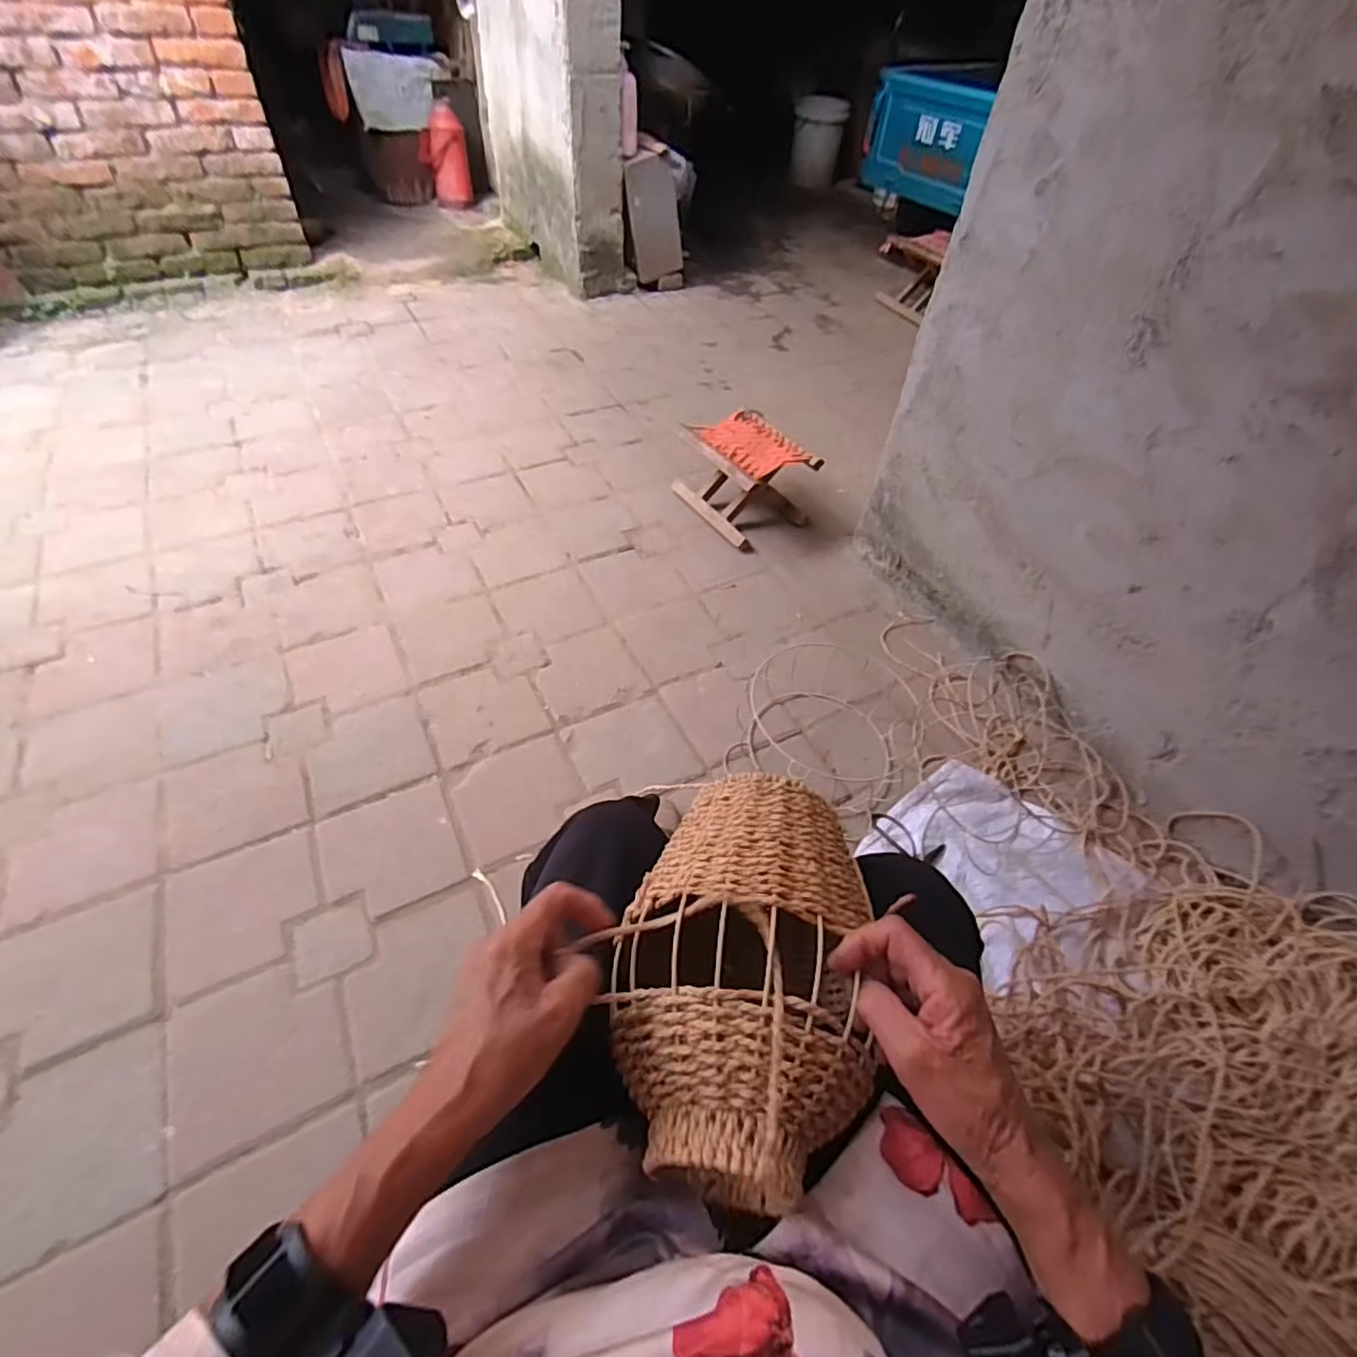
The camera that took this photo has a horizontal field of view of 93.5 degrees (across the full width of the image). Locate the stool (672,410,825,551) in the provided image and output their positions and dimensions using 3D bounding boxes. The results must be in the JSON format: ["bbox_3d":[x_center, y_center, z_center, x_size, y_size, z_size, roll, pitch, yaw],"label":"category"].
[{"bbox_3d":[0.155,-0.484,1.541,0.229,0.187,0.276,-26,58,-24],"label":"stool"}]

